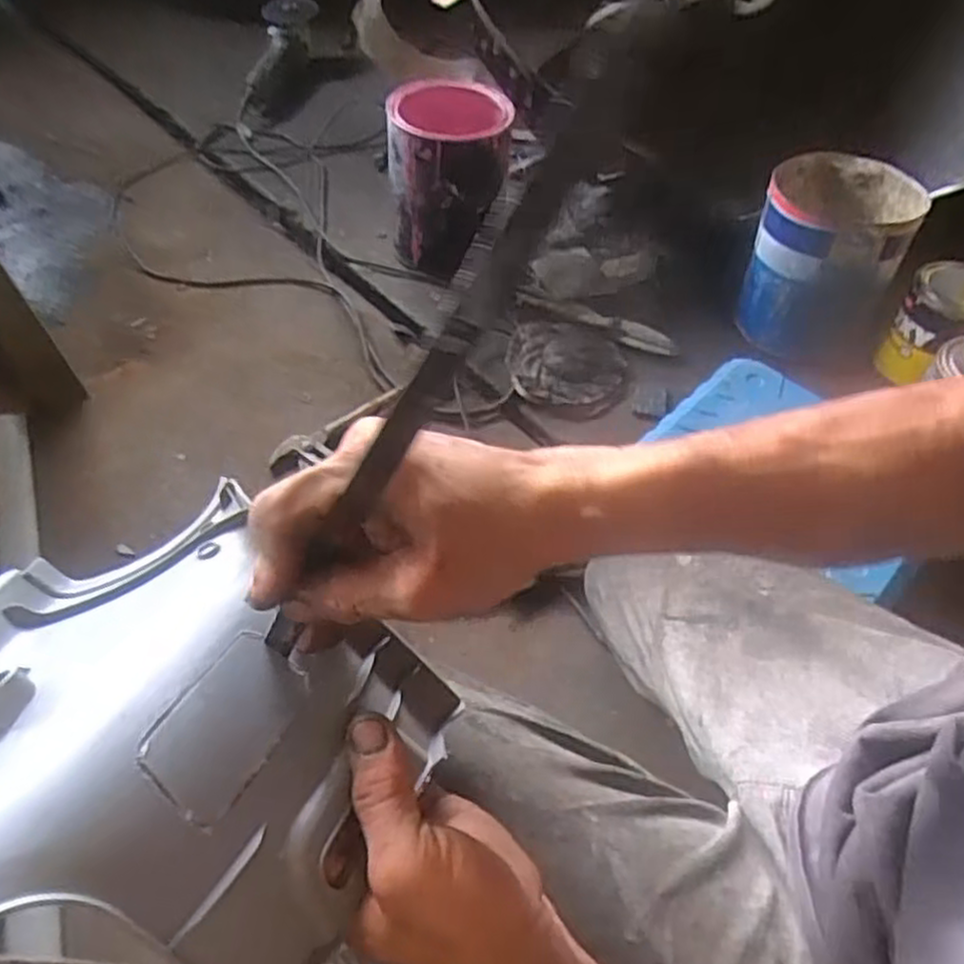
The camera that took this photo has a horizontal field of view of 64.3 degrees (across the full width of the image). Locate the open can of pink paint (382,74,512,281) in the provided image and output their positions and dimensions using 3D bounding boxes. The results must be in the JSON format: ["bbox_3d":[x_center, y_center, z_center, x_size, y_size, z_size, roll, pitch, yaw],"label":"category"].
[{"bbox_3d":[-0.044,-0.416,1.056,0.151,0.210,0.170,2,53,1],"label":"open can of pink paint"}]

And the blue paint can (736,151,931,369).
[{"bbox_3d":[0.420,-0.266,0.956,0.164,0.219,0.160,0,53,0],"label":"blue paint can"}]

